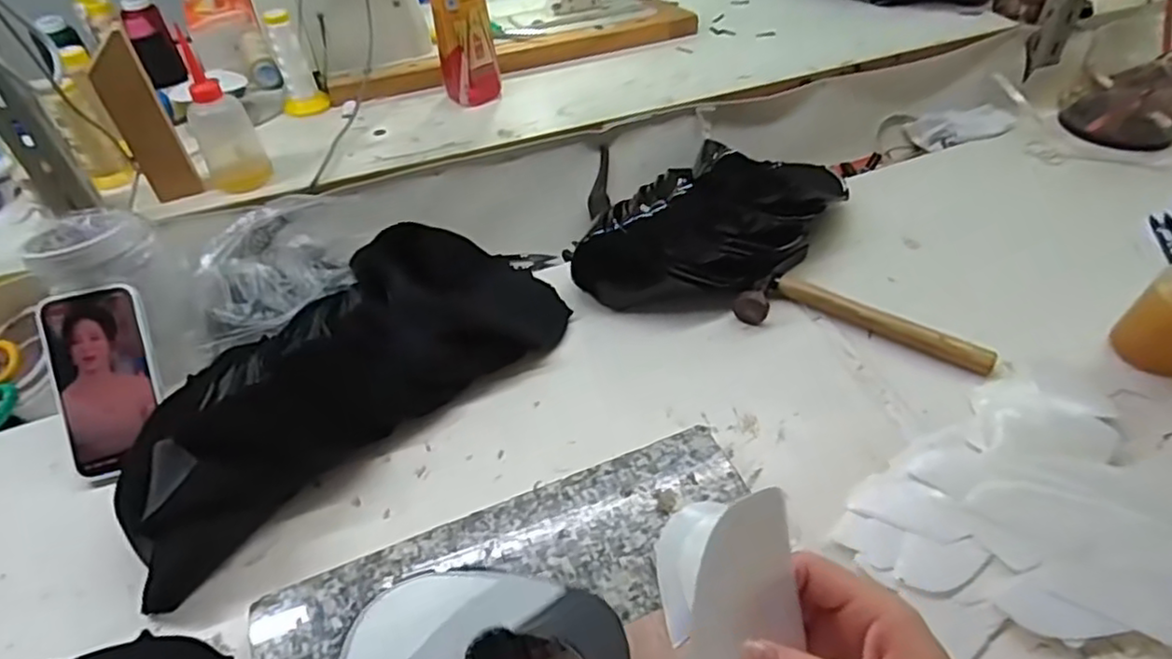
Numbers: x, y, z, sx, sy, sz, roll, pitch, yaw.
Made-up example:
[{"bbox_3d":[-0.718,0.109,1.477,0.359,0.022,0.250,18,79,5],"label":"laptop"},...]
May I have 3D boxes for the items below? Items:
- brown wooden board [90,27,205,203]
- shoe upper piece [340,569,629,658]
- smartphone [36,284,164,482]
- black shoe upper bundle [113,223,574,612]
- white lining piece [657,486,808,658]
[{"bbox_3d":[-0.452,-0.210,0.685,0.040,0.163,0.026,-14,45,-12],"label":"brown wooden board"},{"bbox_3d":[-0.070,0.217,0.417,0.179,0.053,0.165,-7,44,-4],"label":"shoe upper piece"},{"bbox_3d":[-0.428,0.044,0.596,0.081,0.009,0.164,-14,88,-13],"label":"smartphone"},{"bbox_3d":[-0.214,0.023,0.622,0.426,0.112,0.171,-33,51,-27],"label":"black shoe upper bundle"},{"bbox_3d":[0.065,0.151,0.277,0.061,0.010,0.155,-2,81,-13],"label":"white lining piece"}]

